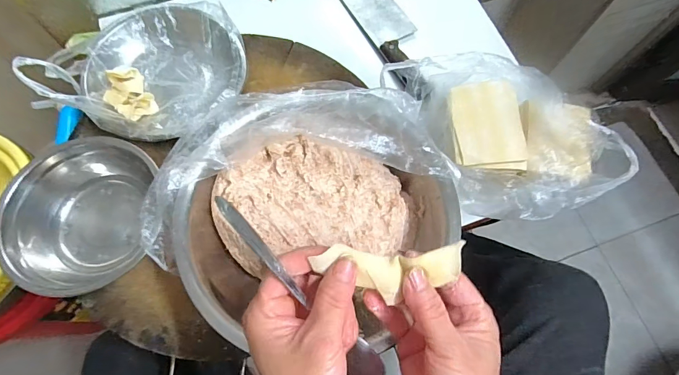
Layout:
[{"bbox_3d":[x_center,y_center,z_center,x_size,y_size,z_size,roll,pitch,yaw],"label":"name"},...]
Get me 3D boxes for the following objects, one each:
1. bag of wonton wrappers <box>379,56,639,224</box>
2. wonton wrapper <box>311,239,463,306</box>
[{"bbox_3d":[0.208,-0.082,0.471,0.206,0.056,0.249,-22,71,-10],"label":"bag of wonton wrappers"},{"bbox_3d":[0.034,0.057,0.260,0.101,0.022,0.035,3,69,-9],"label":"wonton wrapper"}]

